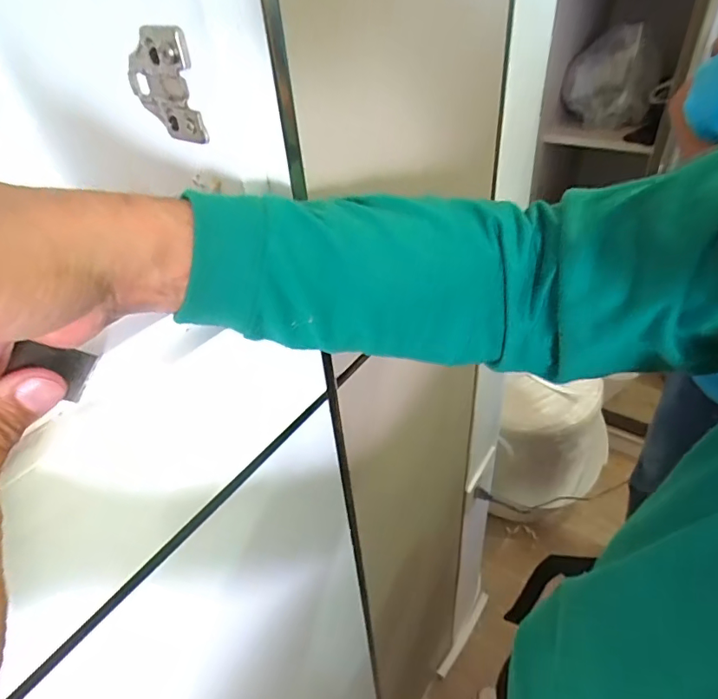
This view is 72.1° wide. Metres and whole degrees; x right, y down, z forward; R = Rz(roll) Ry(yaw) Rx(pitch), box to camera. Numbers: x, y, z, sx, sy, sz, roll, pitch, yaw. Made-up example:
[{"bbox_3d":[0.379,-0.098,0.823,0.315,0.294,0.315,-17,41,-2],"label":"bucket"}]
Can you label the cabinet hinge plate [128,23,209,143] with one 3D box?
[{"bbox_3d":[-0.102,-0.138,0.257,0.048,0.051,0.008,24,48,31],"label":"cabinet hinge plate"}]

